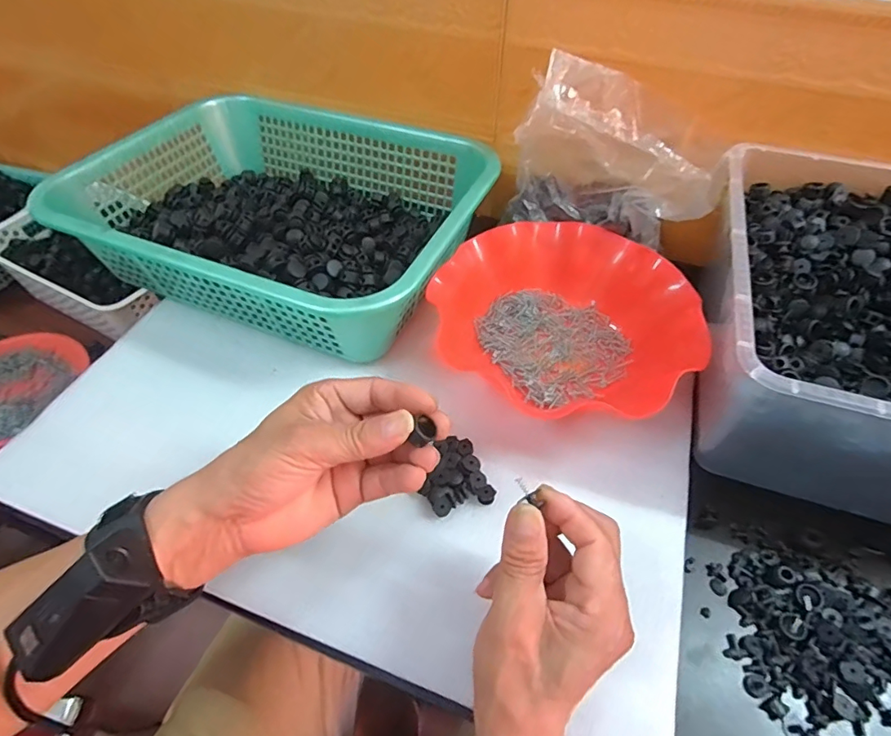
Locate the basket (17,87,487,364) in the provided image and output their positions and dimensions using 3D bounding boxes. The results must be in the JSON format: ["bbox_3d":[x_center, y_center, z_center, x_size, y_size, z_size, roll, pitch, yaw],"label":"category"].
[{"bbox_3d":[-0.162,-0.166,0.513,0.384,0.112,0.293,17,56,12],"label":"basket"}]

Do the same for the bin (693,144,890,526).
[{"bbox_3d":[0.361,-0.033,0.391,0.300,0.134,0.300,15,56,10],"label":"bin"}]

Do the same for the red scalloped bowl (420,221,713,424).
[{"bbox_3d":[0.102,-0.053,0.449,0.217,0.053,0.188,1,52,0],"label":"red scalloped bowl"}]

